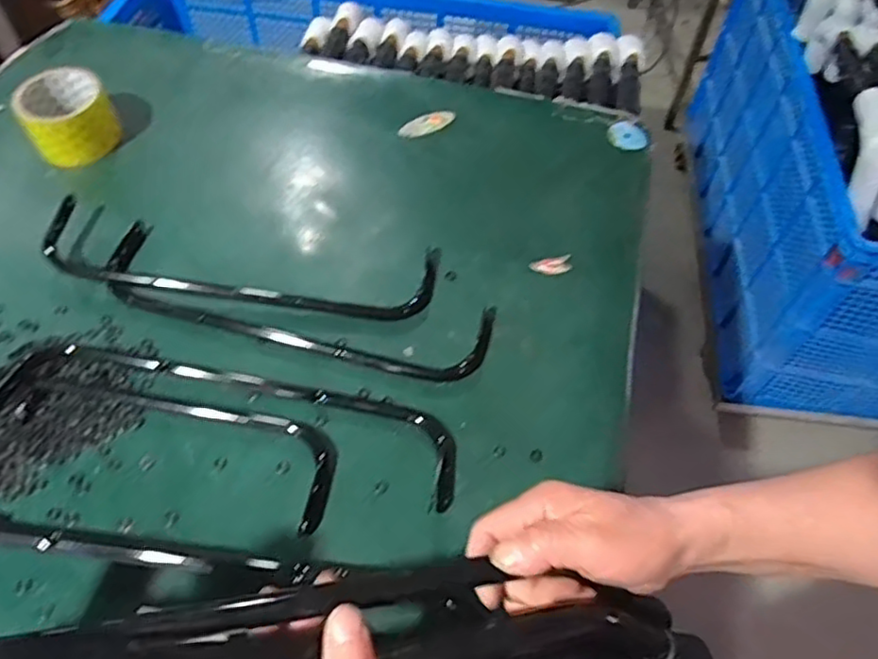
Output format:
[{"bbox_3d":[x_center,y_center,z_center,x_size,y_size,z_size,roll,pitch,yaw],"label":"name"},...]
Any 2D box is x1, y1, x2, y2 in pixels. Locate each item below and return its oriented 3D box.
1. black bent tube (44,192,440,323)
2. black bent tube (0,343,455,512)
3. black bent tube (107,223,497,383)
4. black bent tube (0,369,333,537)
[{"bbox_3d":[-0.184,-0.066,0.621,0.360,0.032,0.092,5,55,2],"label":"black bent tube"},{"bbox_3d":[-0.177,0.066,0.542,0.389,0.016,0.080,10,55,5],"label":"black bent tube"},{"bbox_3d":[-0.131,-0.024,0.604,0.357,0.017,0.090,12,57,6],"label":"black bent tube"},{"bbox_3d":[-0.266,0.083,0.526,0.363,0.019,0.094,9,55,4],"label":"black bent tube"}]

